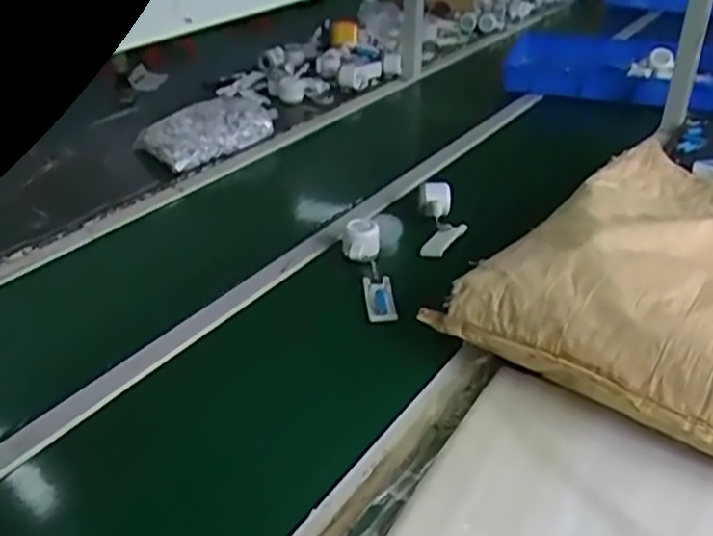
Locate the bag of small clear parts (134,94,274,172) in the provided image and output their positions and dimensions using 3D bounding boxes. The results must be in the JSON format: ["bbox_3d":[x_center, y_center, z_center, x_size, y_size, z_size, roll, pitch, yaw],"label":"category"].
[{"bbox_3d":[-0.310,-0.283,1.470,0.257,0.084,0.148,-26,41,-35],"label":"bag of small clear parts"}]

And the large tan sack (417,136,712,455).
[{"bbox_3d":[0.507,-0.021,1.006,0.459,0.146,0.762,22,38,30],"label":"large tan sack"}]

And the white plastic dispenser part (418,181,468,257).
[{"bbox_3d":[0.143,-0.089,1.151,0.073,0.066,0.172,2,32,2],"label":"white plastic dispenser part"}]

